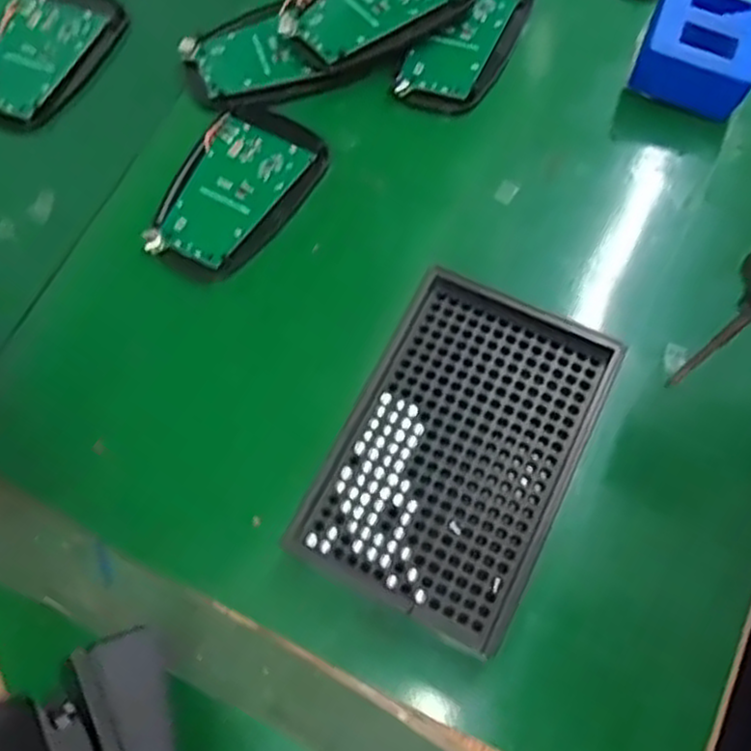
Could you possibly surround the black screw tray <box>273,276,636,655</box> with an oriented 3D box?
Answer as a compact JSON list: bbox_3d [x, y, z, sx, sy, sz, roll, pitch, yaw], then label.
[{"bbox_3d":[0.034,0.031,0.312,0.091,0.025,0.134,25,72,12],"label":"black screw tray"}]

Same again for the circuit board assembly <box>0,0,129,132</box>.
[{"bbox_3d":[-0.187,-0.177,0.414,0.059,0.018,0.098,32,73,12],"label":"circuit board assembly"}]

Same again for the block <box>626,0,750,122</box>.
[{"bbox_3d":[0.160,-0.162,0.370,0.053,0.035,0.047,23,71,9],"label":"block"}]

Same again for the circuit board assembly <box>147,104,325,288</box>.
[{"bbox_3d":[-0.069,-0.091,0.370,0.061,0.006,0.096,30,74,9],"label":"circuit board assembly"}]

